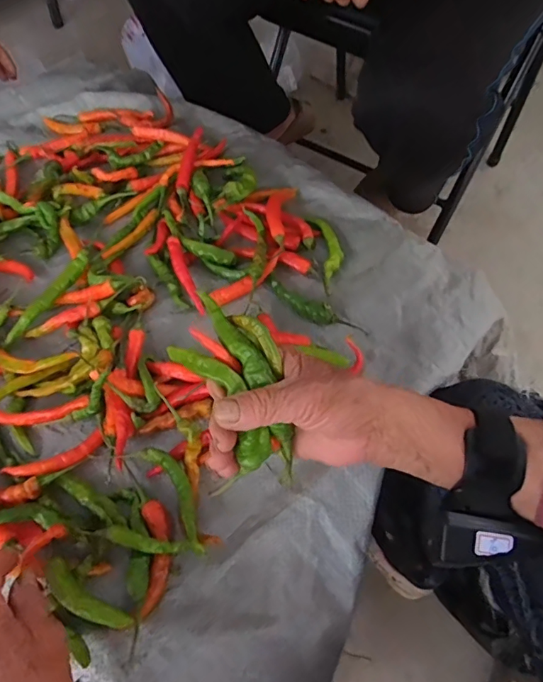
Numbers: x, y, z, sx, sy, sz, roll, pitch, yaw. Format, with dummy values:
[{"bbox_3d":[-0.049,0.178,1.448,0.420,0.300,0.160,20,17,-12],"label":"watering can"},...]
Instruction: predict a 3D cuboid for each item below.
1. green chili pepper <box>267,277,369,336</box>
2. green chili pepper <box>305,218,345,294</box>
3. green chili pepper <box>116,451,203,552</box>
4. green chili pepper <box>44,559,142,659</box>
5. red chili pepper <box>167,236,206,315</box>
[{"bbox_3d":[0.040,-0.036,0.484,0.116,0.020,0.024,33,65,24],"label":"green chili pepper"},{"bbox_3d":[0.062,-0.099,0.527,0.029,0.012,0.115,-10,56,-1],"label":"green chili pepper"},{"bbox_3d":[-0.077,0.119,0.384,0.030,0.021,0.104,-39,61,-20],"label":"green chili pepper"},{"bbox_3d":[-0.125,0.184,0.337,0.083,0.010,0.019,31,63,9],"label":"green chili pepper"},{"bbox_3d":[-0.092,-0.071,0.512,0.016,0.009,0.099,-22,70,-9],"label":"red chili pepper"}]

